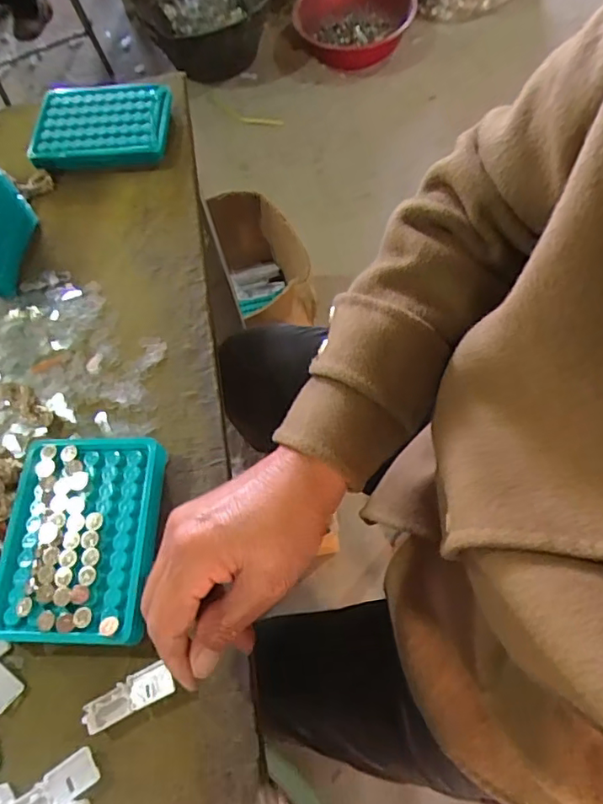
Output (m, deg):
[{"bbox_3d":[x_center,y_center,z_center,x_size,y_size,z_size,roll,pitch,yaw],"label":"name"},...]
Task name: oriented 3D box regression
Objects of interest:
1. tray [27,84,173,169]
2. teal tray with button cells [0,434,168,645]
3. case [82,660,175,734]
[{"bbox_3d":[-0.194,-0.270,0.533,0.129,0.026,0.092,-1,64,4],"label":"tray"},{"bbox_3d":[-0.147,0.087,0.360,0.100,0.022,0.132,1,63,1],"label":"teal tray with button cells"},{"bbox_3d":[-0.102,0.174,0.320,0.053,0.011,0.020,-28,66,-2],"label":"case"}]

